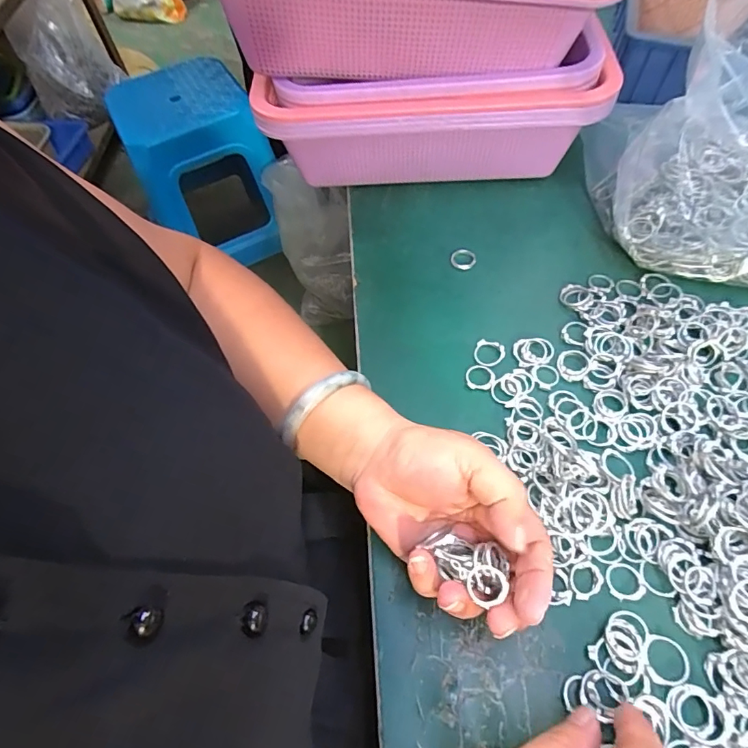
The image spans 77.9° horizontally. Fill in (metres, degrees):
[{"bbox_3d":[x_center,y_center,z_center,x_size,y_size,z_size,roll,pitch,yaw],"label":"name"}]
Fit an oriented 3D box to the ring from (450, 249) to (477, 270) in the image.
[{"bbox_3d":[0.078,-0.100,0.404,0.022,0.006,0.020,-2,58,3],"label":"ring"}]

